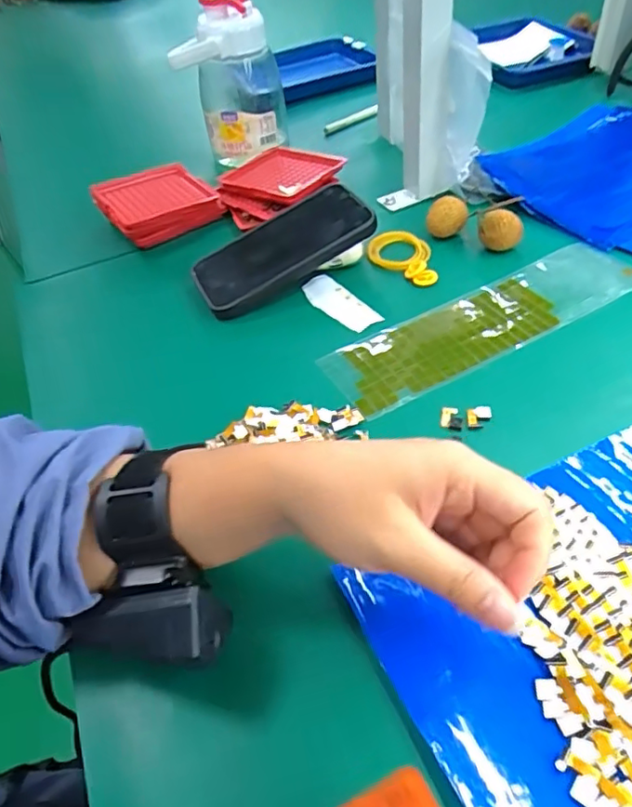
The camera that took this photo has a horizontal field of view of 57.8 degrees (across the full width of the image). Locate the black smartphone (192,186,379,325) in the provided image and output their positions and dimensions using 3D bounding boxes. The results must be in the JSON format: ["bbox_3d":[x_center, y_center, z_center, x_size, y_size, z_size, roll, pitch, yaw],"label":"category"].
[{"bbox_3d":[-0.030,-0.135,0.497,0.155,0.018,0.082,-31,48,-3],"label":"black smartphone"}]

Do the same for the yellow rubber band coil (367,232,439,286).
[{"bbox_3d":[0.075,-0.130,0.510,0.055,0.016,0.070,-3,46,4],"label":"yellow rubber band coil"}]

